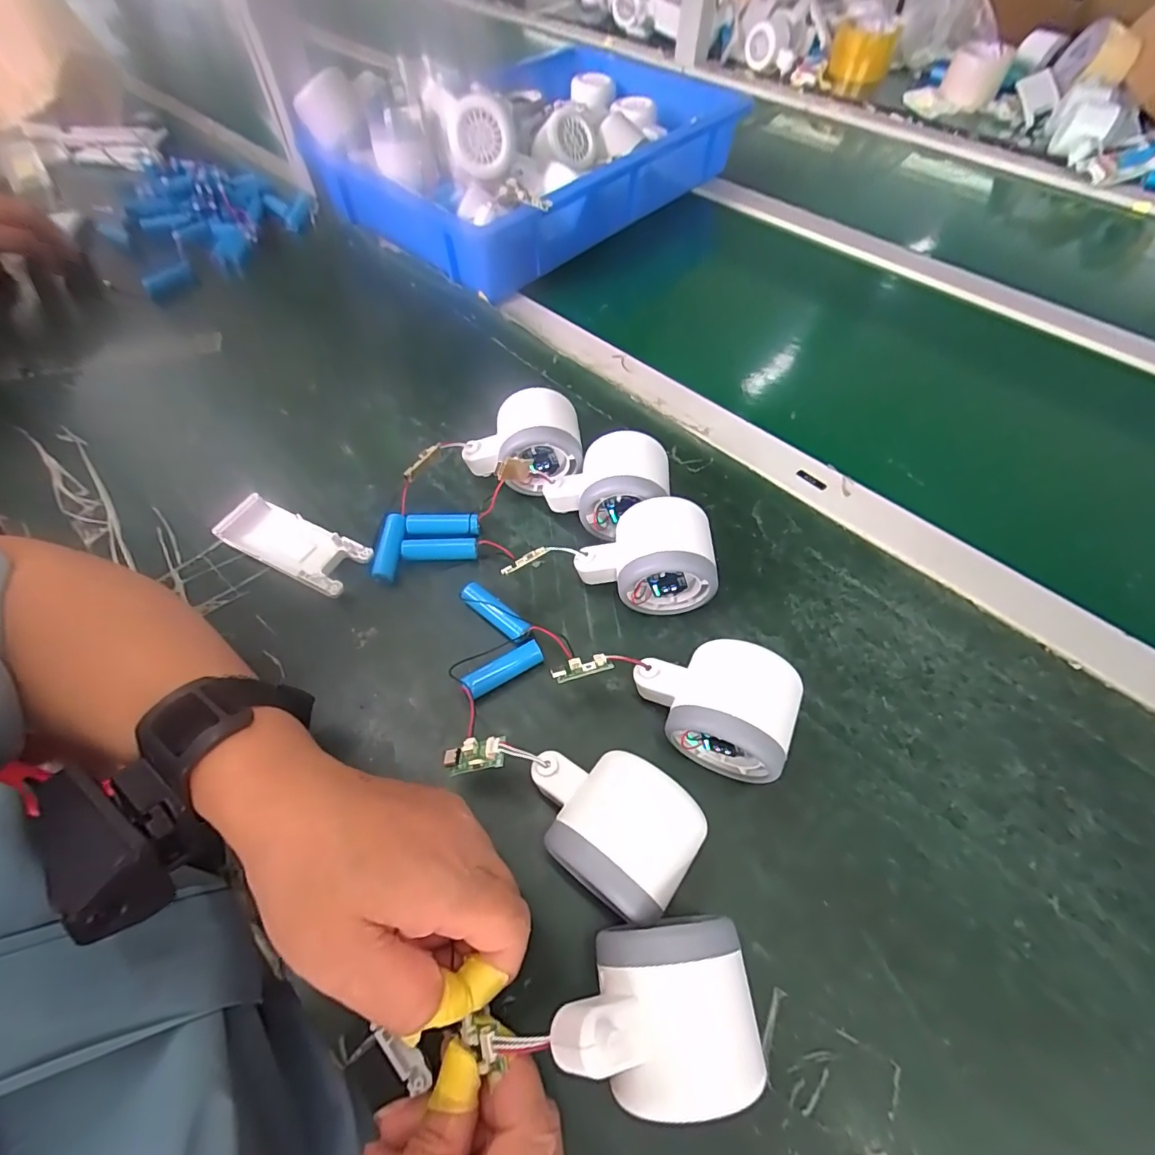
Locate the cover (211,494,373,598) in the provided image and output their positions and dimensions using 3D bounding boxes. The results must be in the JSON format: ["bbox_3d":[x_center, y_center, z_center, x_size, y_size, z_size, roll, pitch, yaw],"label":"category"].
[{"bbox_3d":[-0.191,-0.022,0.346,0.101,0.017,0.039,24,62,14],"label":"cover"}]

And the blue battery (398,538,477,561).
[{"bbox_3d":[-0.093,-0.019,0.348,0.049,0.012,0.014,-3,59,-2],"label":"blue battery"}]

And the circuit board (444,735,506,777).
[{"bbox_3d":[-0.051,0.087,0.252,0.032,0.005,0.016,-17,58,15],"label":"circuit board"}]

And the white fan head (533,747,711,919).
[{"bbox_3d":[0.013,0.114,0.247,0.079,0.053,0.056,31,64,18],"label":"white fan head"}]

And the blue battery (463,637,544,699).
[{"bbox_3d":[-0.043,0.055,0.306,0.048,0.016,0.012,-29,63,-16],"label":"blue battery"}]

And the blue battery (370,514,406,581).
[{"bbox_3d":[-0.126,-0.020,0.346,0.016,0.014,0.046,3,59,2],"label":"blue battery"}]

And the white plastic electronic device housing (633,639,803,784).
[{"bbox_3d":[0.072,0.067,0.275,0.081,0.056,0.054,20,61,12],"label":"white plastic electronic device housing"}]

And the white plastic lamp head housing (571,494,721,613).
[{"bbox_3d":[0.041,-0.012,0.320,0.082,0.058,0.054,-1,59,0],"label":"white plastic lamp head housing"}]

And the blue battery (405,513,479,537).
[{"bbox_3d":[-0.093,-0.034,0.356,0.048,0.014,0.014,0,59,0],"label":"blue battery"}]

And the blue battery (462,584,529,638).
[{"bbox_3d":[-0.051,0.022,0.321,0.048,0.016,0.014,32,64,18],"label":"blue battery"}]

